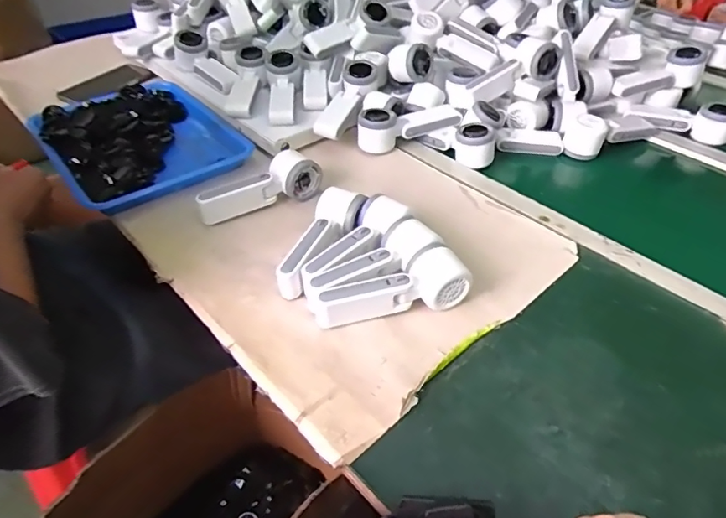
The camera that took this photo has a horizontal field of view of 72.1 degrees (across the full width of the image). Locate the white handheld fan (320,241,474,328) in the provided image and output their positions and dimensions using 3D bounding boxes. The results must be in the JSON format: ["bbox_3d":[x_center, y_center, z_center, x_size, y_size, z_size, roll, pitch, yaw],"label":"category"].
[{"bbox_3d":[0.031,0.032,0.530,0.164,0.054,0.051,-6,42,-10],"label":"white handheld fan"}]

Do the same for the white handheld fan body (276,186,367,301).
[{"bbox_3d":[-0.049,-0.019,0.583,0.056,0.057,0.155,16,44,15],"label":"white handheld fan body"}]

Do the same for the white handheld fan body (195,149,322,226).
[{"bbox_3d":[-0.140,-0.096,0.667,0.171,0.055,0.047,-22,47,-25],"label":"white handheld fan body"}]

